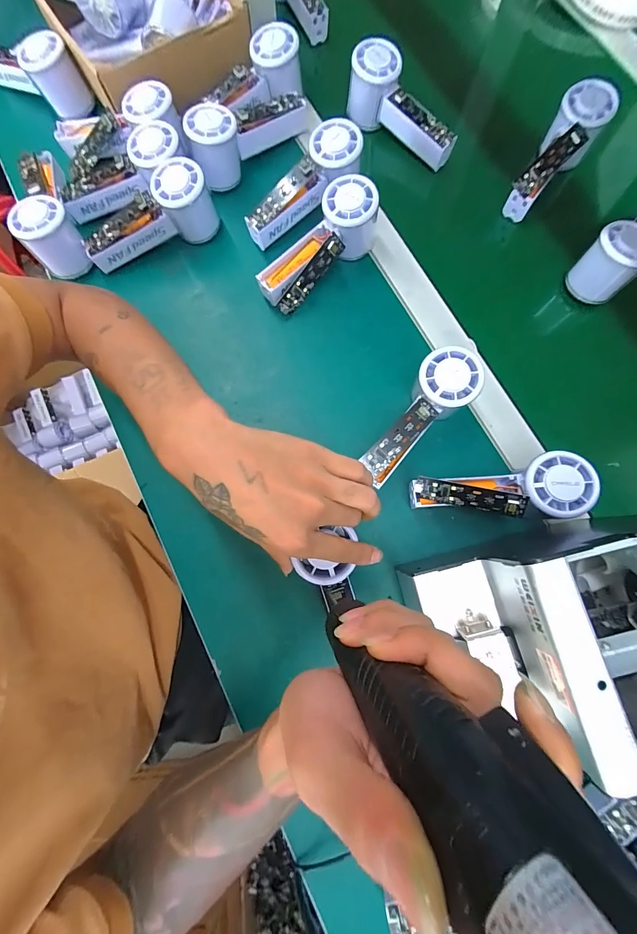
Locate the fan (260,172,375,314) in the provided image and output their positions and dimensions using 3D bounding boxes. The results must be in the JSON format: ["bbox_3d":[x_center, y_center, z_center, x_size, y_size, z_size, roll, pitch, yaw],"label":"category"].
[{"bbox_3d":[0.003,-0.237,0.380,0.151,0.064,0.048,-43,83,-8],"label":"fan"}]

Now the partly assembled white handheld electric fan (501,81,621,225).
[{"bbox_3d":[0.277,-0.367,0.410,0.053,0.050,0.162,38,93,5],"label":"partly assembled white handheld electric fan"}]

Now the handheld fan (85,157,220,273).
[{"bbox_3d":[-0.188,-0.271,0.391,0.146,0.065,0.045,-23,81,-5],"label":"handheld fan"}]

